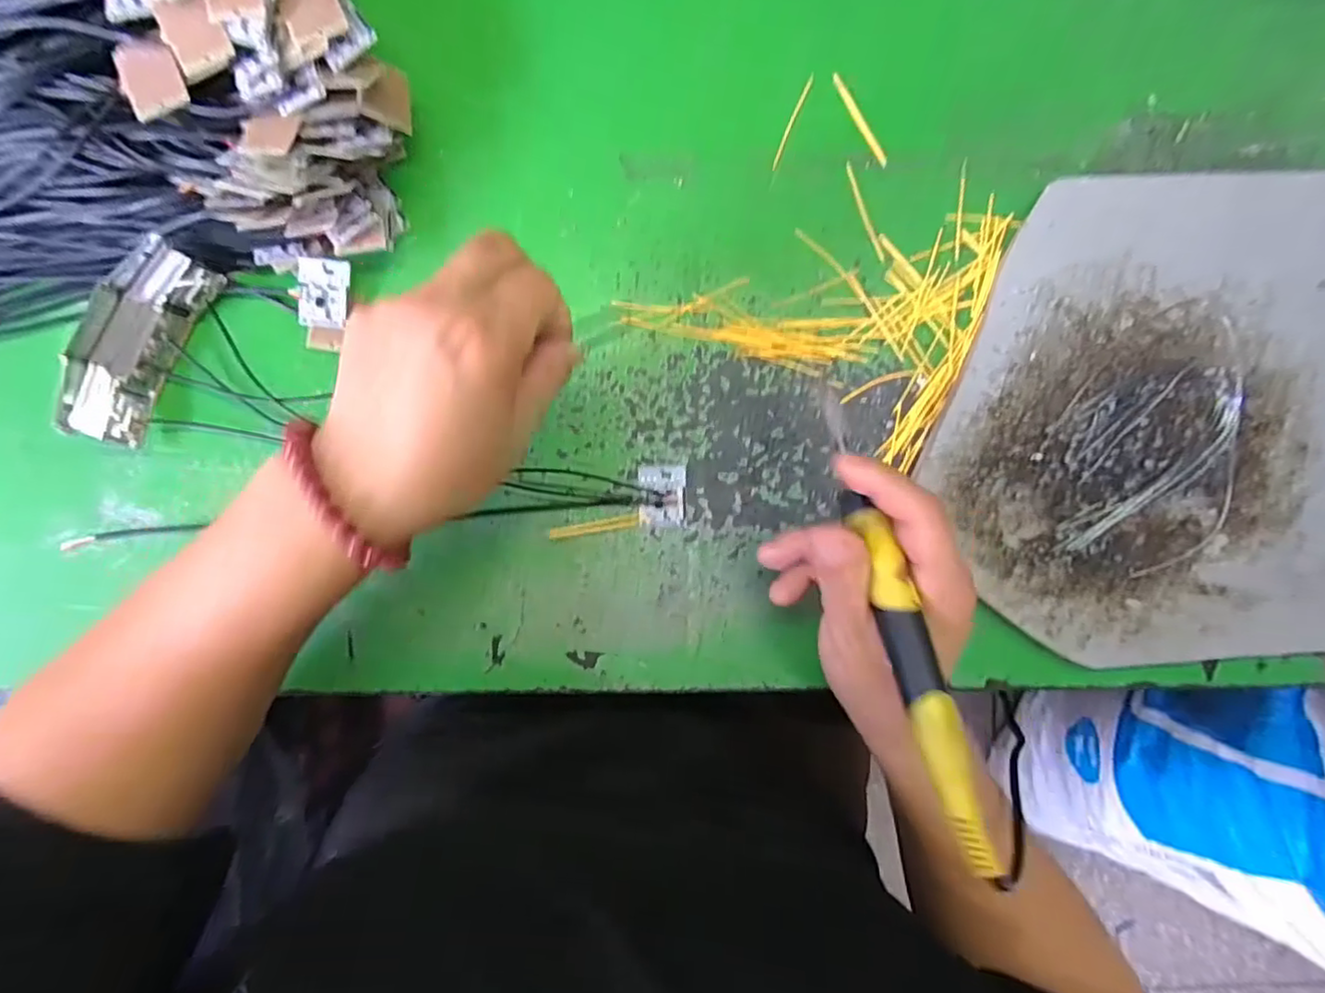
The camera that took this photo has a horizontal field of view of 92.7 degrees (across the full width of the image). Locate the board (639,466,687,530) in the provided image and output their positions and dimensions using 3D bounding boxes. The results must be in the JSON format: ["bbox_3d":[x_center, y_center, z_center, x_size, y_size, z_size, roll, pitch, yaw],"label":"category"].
[{"bbox_3d":[0.000,0.000,0.331,0.024,0.004,0.032,-1,89,-3],"label":"board"}]

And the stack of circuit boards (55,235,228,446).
[{"bbox_3d":[-0.256,-0.075,0.309,0.036,0.026,0.096,29,88,-2],"label":"stack of circuit boards"}]

